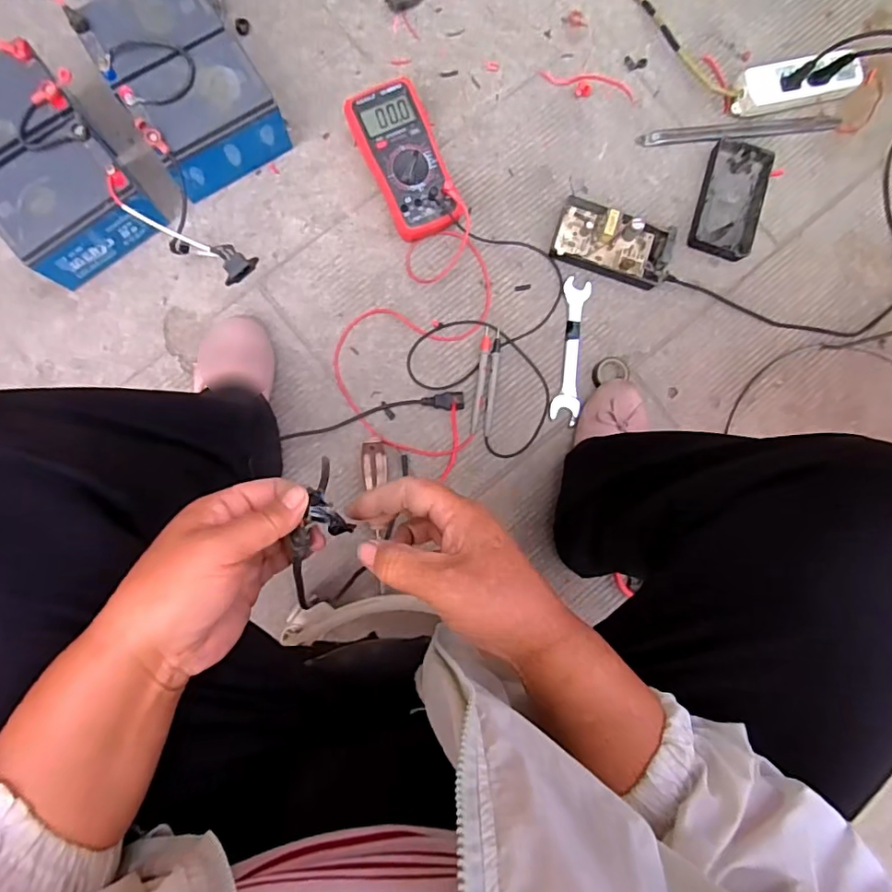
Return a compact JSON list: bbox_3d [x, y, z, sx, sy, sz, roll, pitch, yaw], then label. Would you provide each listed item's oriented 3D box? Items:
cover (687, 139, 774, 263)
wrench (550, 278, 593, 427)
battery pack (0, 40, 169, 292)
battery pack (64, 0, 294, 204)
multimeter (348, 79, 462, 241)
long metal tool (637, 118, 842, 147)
[{"bbox_3d":[0.385,-0.333,0.744,0.082,0.029,0.154,18,86,-2],"label":"cover"},{"bbox_3d":[0.167,-0.127,0.727,0.036,0.008,0.191,7,87,-3],"label":"wrench"},{"bbox_3d":[-0.468,-0.327,0.652,0.159,0.104,0.225,-31,89,-4],"label":"battery pack"},{"bbox_3d":[-0.313,-0.439,0.669,0.148,0.106,0.208,-34,89,-4],"label":"battery pack"},{"bbox_3d":[-0.051,-0.363,0.705,0.093,0.051,0.190,-24,89,-4],"label":"multimeter"},{"bbox_3d":[0.410,-0.437,0.759,0.282,0.016,0.022,-9,88,-4],"label":"long metal tool"}]

